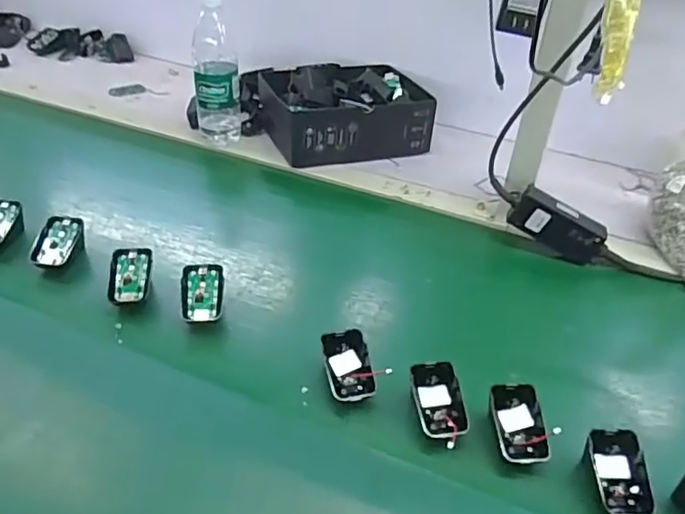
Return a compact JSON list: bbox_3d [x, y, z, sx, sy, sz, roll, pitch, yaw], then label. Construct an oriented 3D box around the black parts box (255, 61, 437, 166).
[{"bbox_3d":[0.010,-0.237,0.957,0.254,0.095,0.180,-13,41,-19],"label":"black parts box"}]

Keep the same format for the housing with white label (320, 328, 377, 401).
[{"bbox_3d":[0.006,0.103,0.562,0.043,0.015,0.066,-9,66,-8],"label":"housing with white label"}]

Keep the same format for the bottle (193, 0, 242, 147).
[{"bbox_3d":[-0.190,-0.274,0.886,0.066,0.233,0.061,-7,39,-12],"label":"bottle"}]

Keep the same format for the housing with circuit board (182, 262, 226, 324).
[{"bbox_3d":[-0.151,0.041,0.635,0.043,0.025,0.069,4,56,-12],"label":"housing with circuit board"}]

